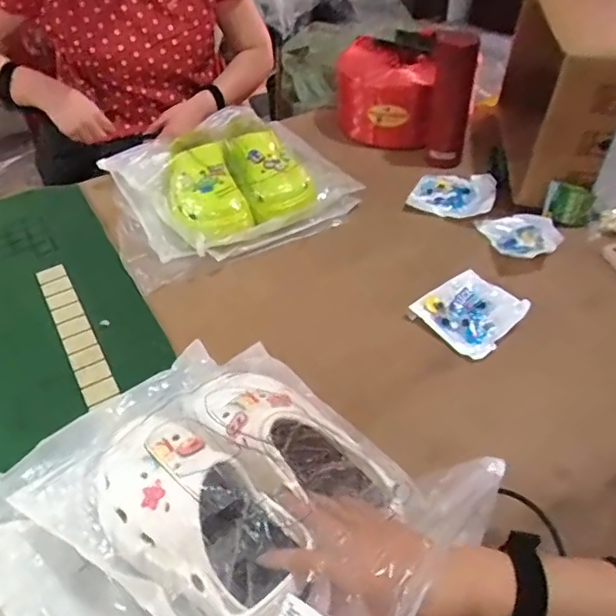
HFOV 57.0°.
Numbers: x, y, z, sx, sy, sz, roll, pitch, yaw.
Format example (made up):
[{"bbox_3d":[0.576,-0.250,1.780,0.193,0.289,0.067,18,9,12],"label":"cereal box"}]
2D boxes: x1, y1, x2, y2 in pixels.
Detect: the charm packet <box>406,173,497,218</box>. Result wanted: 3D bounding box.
[{"bbox_3d":[0.239,-0.198,0.931,0.130,0.029,0.106,14,46,15],"label":"charm packet"}]

